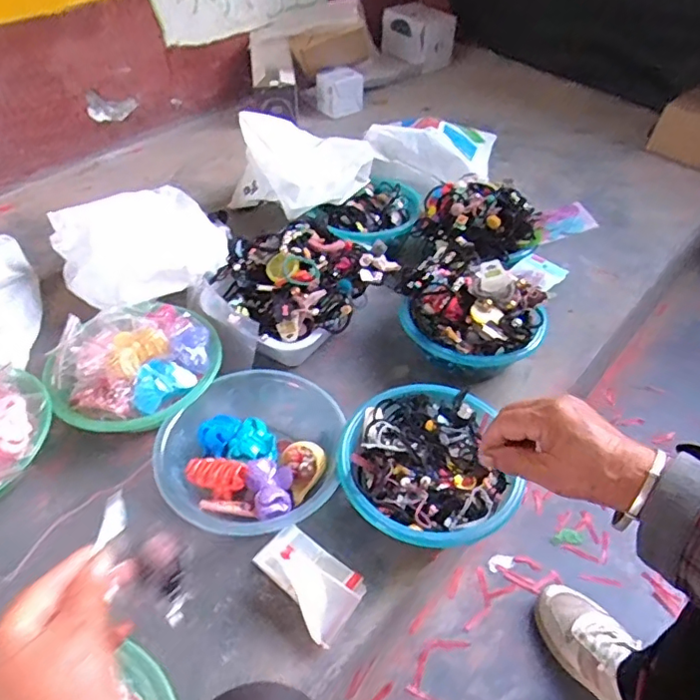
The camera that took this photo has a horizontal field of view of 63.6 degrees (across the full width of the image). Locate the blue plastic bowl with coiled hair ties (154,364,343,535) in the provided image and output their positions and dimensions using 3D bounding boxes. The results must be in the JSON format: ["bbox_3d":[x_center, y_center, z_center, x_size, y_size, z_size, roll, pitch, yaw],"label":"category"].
[{"bbox_3d":[-0.127,0.135,0.736,0.217,0.077,0.221,1,45,-1],"label":"blue plastic bowl with coiled hair ties"}]

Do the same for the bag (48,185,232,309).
[{"bbox_3d":[-0.346,-0.185,0.978,0.282,0.084,0.267,-27,52,-25],"label":"bag"}]

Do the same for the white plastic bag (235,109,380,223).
[{"bbox_3d":[-0.070,-0.387,1.111,0.190,0.129,0.241,34,53,28],"label":"white plastic bag"}]

